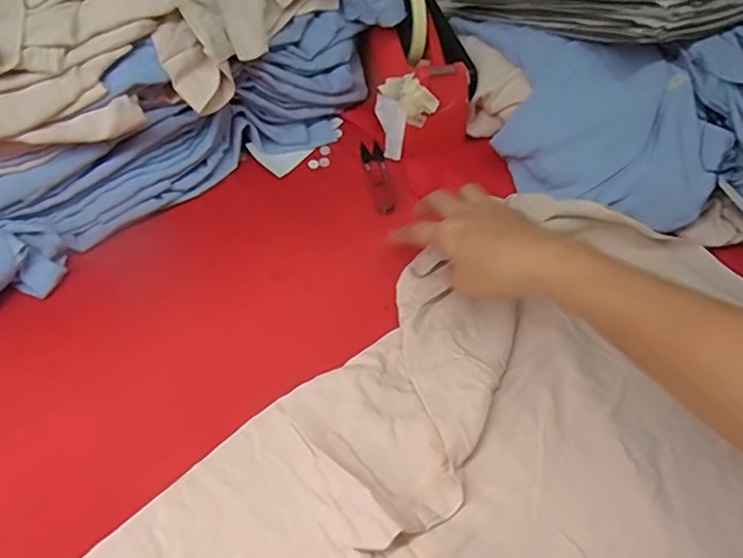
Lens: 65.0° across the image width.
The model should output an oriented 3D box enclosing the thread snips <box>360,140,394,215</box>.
[{"bbox_3d":[0.006,-0.105,0.599,0.022,0.010,0.098,-7,52,-6],"label":"thread snips"}]

